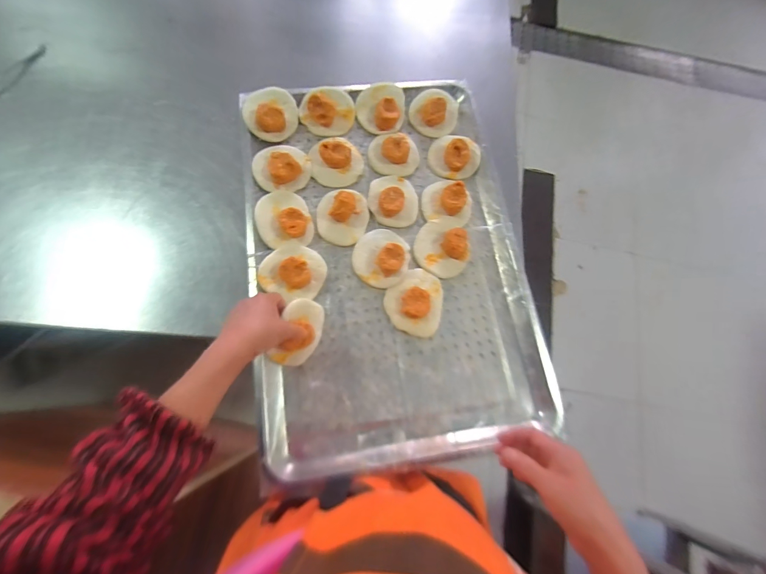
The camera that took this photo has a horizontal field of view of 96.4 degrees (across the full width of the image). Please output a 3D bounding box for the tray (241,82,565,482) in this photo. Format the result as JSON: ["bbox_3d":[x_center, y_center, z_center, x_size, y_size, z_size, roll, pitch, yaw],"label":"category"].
[{"bbox_3d":[0.004,-0.058,0.497,0.376,0.035,0.561,-8,74,-6],"label":"tray"}]

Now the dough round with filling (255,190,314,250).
[{"bbox_3d":[-0.147,-0.103,0.501,0.074,0.027,0.093,-11,75,-8],"label":"dough round with filling"}]

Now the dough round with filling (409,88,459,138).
[{"bbox_3d":[0.086,-0.299,0.567,0.077,0.027,0.083,1,74,-4],"label":"dough round with filling"}]

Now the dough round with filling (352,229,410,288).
[{"bbox_3d":[-0.003,-0.046,0.492,0.079,0.033,0.086,1,74,-4],"label":"dough round with filling"}]

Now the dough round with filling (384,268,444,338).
[{"bbox_3d":[0.043,0.019,0.478,0.079,0.028,0.089,12,73,-1],"label":"dough round with filling"}]

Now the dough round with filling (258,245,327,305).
[{"bbox_3d":[-0.126,-0.024,0.473,0.081,0.032,0.076,1,74,-4],"label":"dough round with filling"}]

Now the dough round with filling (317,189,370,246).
[{"bbox_3d":[-0.060,-0.111,0.503,0.076,0.030,0.086,-8,75,-7],"label":"dough round with filling"}]

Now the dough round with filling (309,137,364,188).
[{"bbox_3d":[-0.075,-0.204,0.533,0.079,0.028,0.080,1,74,-4],"label":"dough round with filling"}]

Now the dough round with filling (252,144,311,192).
[{"bbox_3d":[-0.156,-0.188,0.526,0.081,0.032,0.079,1,74,-4],"label":"dough round with filling"}]

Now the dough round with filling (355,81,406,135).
[{"bbox_3d":[-0.004,-0.304,0.570,0.078,0.026,0.091,2,74,-4],"label":"dough round with filling"}]

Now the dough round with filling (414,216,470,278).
[{"bbox_3d":[0.087,-0.065,0.501,0.078,0.034,0.092,3,74,-4],"label":"dough round with filling"}]

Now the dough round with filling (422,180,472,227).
[{"bbox_3d":[0.101,-0.133,0.522,0.079,0.032,0.066,7,71,1],"label":"dough round with filling"}]

